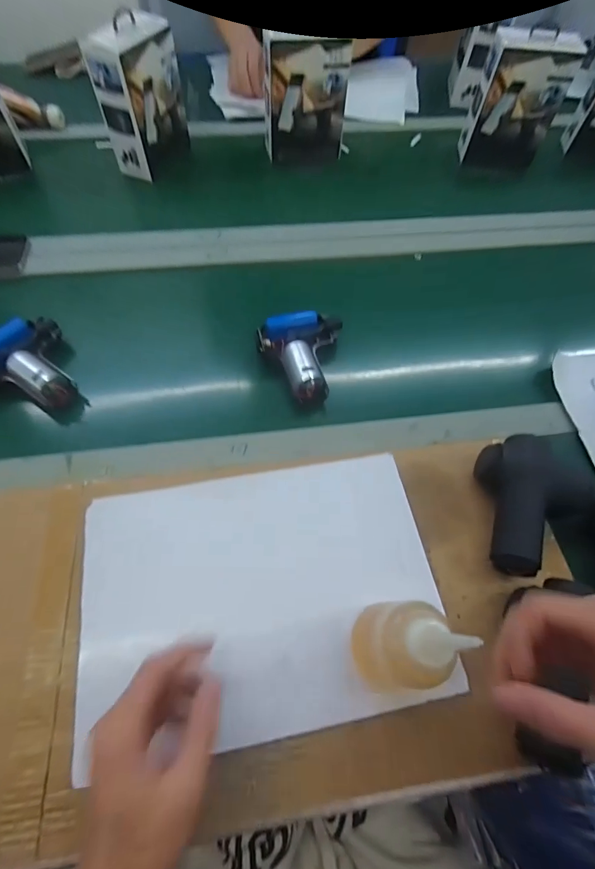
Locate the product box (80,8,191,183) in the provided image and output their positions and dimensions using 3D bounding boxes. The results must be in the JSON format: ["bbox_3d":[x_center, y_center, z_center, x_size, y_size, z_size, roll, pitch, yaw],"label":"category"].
[{"bbox_3d":[-0.256,-0.553,0.657,0.079,0.175,0.136,19,60,7],"label":"product box"}]

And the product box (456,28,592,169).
[{"bbox_3d":[0.384,-0.578,0.708,0.140,0.187,0.045,10,60,2],"label":"product box"}]

